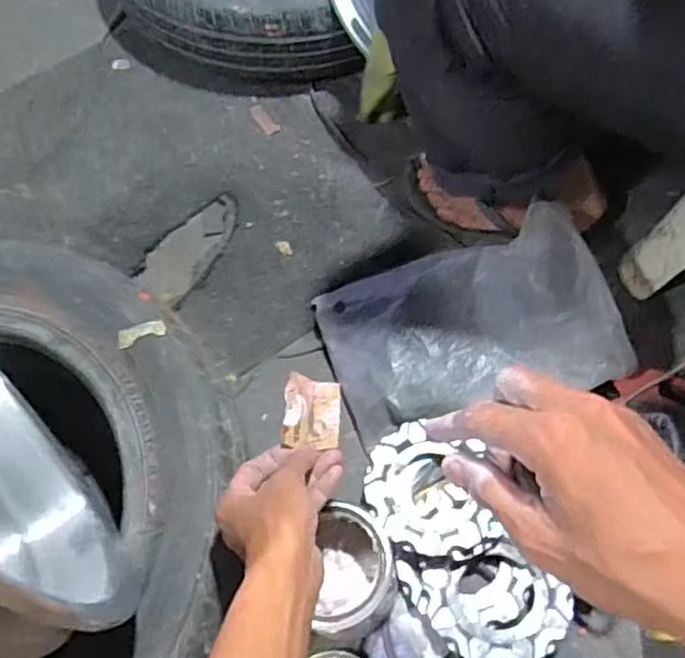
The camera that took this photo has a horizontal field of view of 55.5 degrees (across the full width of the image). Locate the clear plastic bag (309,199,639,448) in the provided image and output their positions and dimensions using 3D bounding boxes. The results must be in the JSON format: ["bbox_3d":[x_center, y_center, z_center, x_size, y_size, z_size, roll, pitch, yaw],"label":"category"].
[{"bbox_3d":[0.122,-0.002,0.700,0.303,0.045,0.216,-20,62,15],"label":"clear plastic bag"}]

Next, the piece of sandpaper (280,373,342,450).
[{"bbox_3d":[-0.025,0.069,0.553,0.045,0.026,0.063,-1,64,3],"label":"piece of sandpaper"}]

